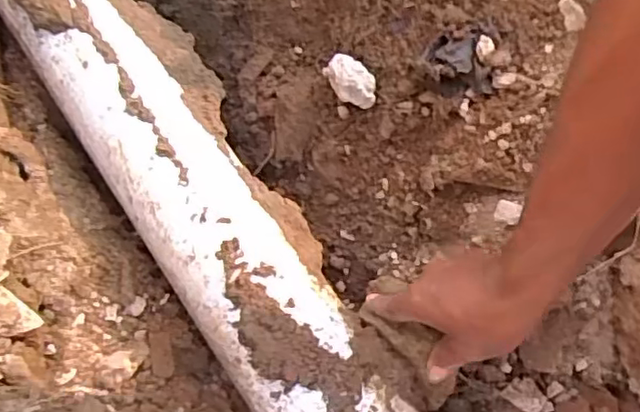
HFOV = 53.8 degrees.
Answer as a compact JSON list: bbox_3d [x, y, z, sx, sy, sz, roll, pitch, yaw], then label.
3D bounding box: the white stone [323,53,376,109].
[{"bbox_3d":[0.030,-0.118,0.595,0.030,0.022,0.056,-38,77,-12],"label":"white stone"}]

